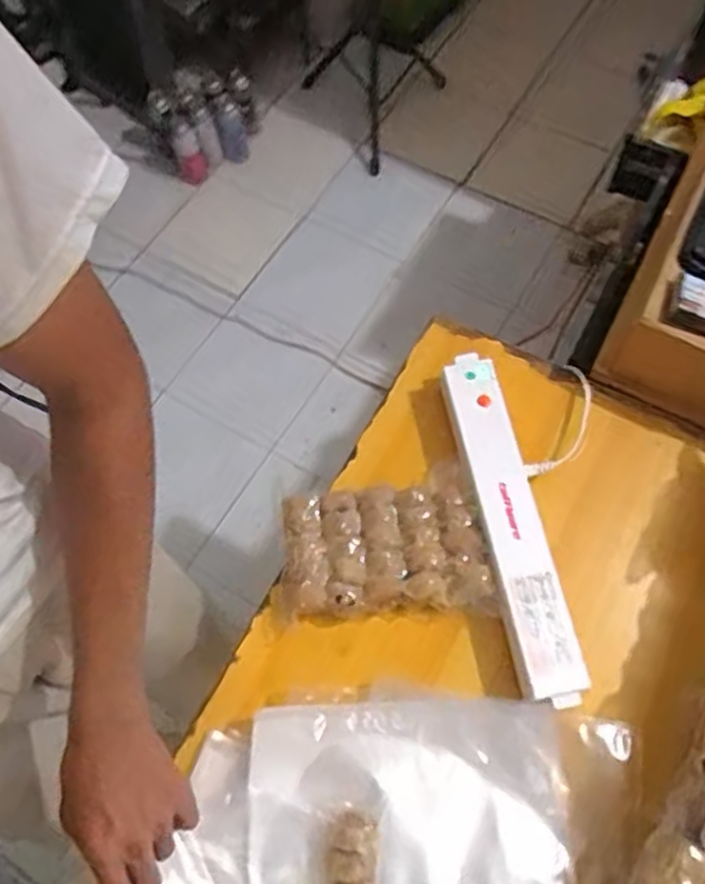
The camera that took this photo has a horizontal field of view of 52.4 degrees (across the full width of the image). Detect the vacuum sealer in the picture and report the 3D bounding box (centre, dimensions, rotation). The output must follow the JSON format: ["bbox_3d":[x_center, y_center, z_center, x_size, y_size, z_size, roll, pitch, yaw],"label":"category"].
[{"bbox_3d":[0.151,0.079,0.707,0.057,0.056,0.342,-10,65,-3],"label":"vacuum sealer"}]

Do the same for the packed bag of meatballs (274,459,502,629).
[{"bbox_3d":[0.026,0.102,0.712,0.201,0.035,0.145,-6,65,-1],"label":"packed bag of meatballs"}]

